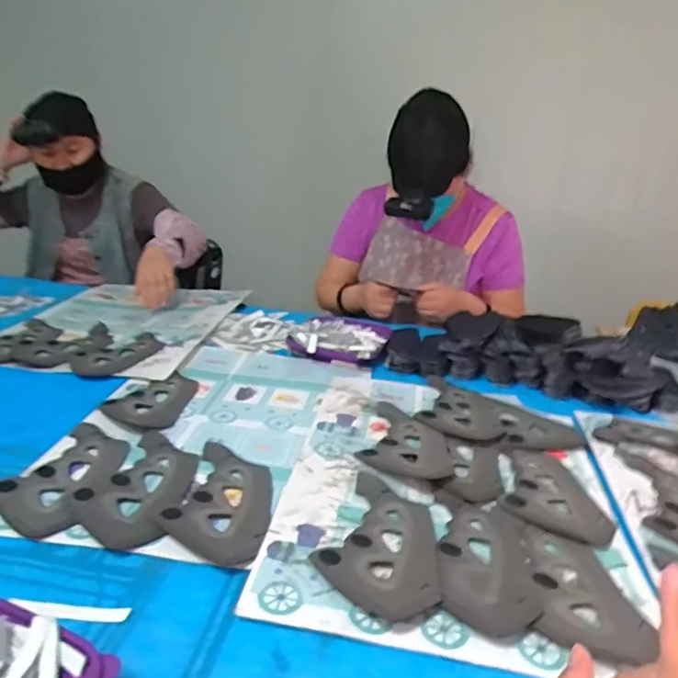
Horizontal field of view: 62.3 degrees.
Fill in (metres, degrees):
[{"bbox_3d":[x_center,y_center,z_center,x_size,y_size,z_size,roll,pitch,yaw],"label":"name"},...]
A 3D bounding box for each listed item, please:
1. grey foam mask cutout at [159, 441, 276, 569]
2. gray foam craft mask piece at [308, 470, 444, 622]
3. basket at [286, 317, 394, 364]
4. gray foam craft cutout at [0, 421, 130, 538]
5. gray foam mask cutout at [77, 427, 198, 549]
[{"bbox_3d":[-0.126,0.177,0.639,0.112,0.010,0.196,7,17,5],"label":"grey foam mask cutout"},{"bbox_3d":[0.050,0.208,0.589,0.118,0.010,0.195,9,18,13],"label":"gray foam craft mask piece"},{"bbox_3d":[0.000,0.004,1.070,0.179,0.055,0.173,5,17,-2],"label":"basket"},{"bbox_3d":[-0.317,0.153,0.661,0.104,0.009,0.201,5,17,0],"label":"gray foam craft cutout"},{"bbox_3d":[-0.225,0.164,0.651,0.109,0.008,0.206,5,17,0],"label":"gray foam mask cutout"}]

